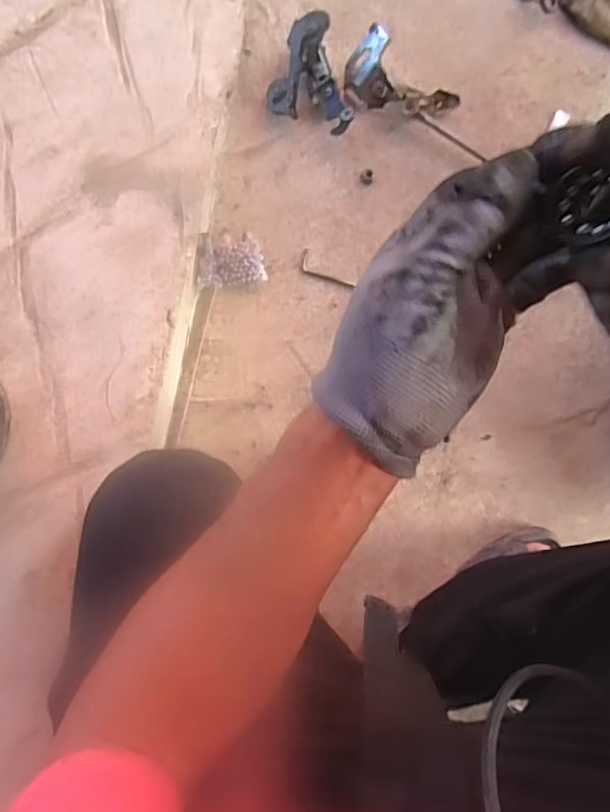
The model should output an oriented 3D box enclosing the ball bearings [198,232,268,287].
[{"bbox_3d":[-0.088,-0.176,0.671,0.078,0.012,0.061,-6,93,-8],"label":"ball bearings"}]

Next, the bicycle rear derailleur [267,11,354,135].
[{"bbox_3d":[0.020,-0.400,0.680,0.107,0.041,0.116,24,89,-8],"label":"bicycle rear derailleur"}]

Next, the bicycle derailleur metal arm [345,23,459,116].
[{"bbox_3d":[0.120,-0.401,0.708,0.146,0.040,0.079,30,88,-8],"label":"bicycle derailleur metal arm"}]

